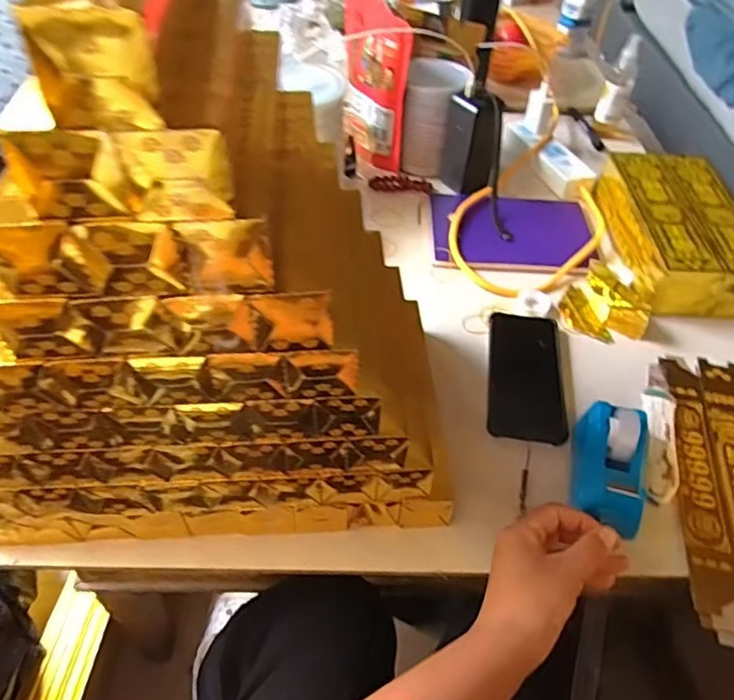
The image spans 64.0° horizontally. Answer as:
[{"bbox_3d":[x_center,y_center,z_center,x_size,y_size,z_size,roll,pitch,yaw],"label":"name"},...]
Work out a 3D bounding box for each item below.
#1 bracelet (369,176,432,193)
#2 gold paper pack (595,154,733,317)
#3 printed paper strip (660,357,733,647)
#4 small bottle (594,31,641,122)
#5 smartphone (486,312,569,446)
[{"bbox_3d":[0.049,-0.236,0.838,0.087,0.014,0.021,5,48,3],"label":"bracelet"},{"bbox_3d":[0.395,-0.156,0.743,0.142,0.067,0.246,0,48,-2],"label":"gold paper pack"},{"bbox_3d":[0.329,0.120,0.543,0.089,0.013,0.290,9,48,7],"label":"printed paper strip"},{"bbox_3d":[0.394,-0.418,0.917,0.040,0.127,0.031,22,51,18],"label":"small bottle"},{"bbox_3d":[0.164,0.025,0.606,0.073,0.011,0.160,7,48,5],"label":"smartphone"}]

